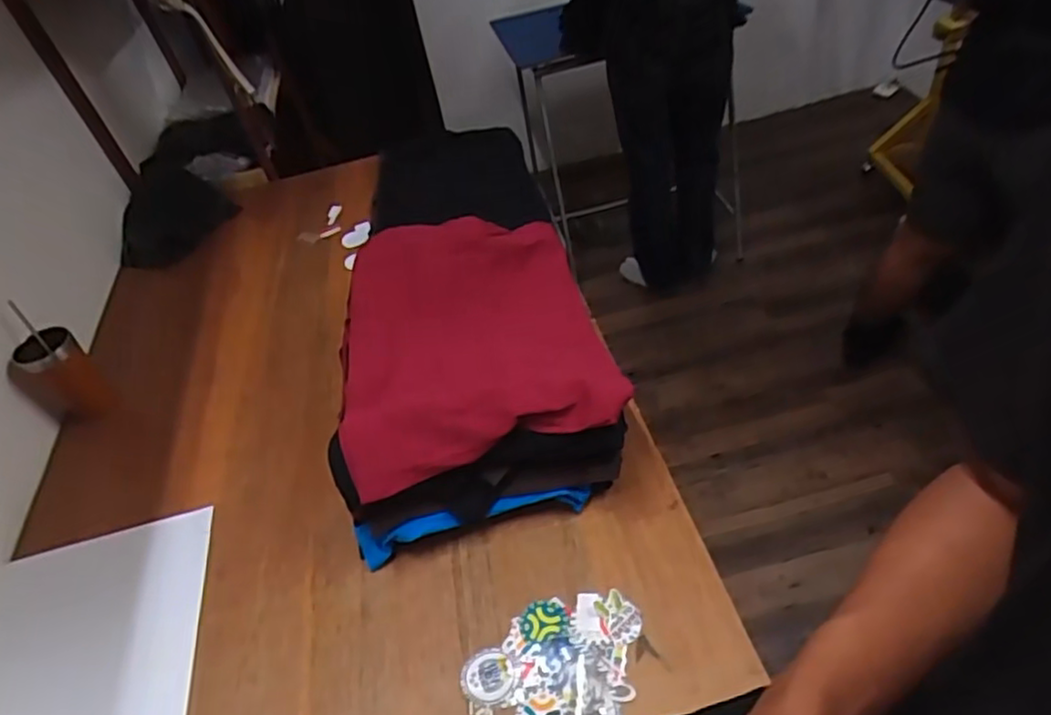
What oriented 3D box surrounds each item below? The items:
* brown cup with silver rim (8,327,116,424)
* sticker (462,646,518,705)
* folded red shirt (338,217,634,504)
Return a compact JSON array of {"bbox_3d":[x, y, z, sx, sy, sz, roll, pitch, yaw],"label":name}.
[{"bbox_3d":[-0.734,0.031,1.053,0.099,0.133,0.097,-6,44,6],"label":"brown cup with silver rim"},{"bbox_3d":[-0.039,0.341,0.721,0.057,0.008,0.058,-6,44,6],"label":"sticker"},{"bbox_3d":[-0.074,-0.044,0.938,0.331,0.073,0.474,-13,43,-1],"label":"folded red shirt"}]

